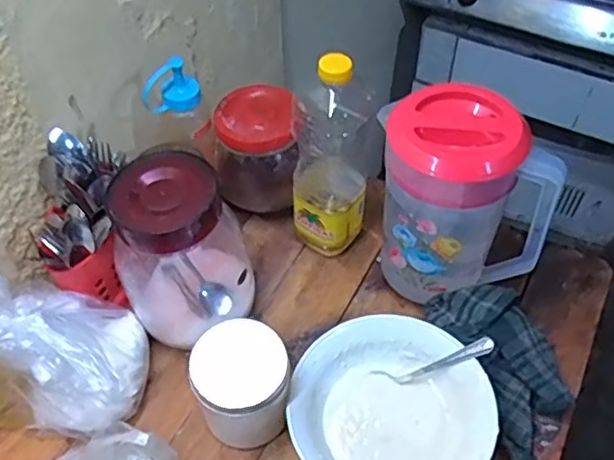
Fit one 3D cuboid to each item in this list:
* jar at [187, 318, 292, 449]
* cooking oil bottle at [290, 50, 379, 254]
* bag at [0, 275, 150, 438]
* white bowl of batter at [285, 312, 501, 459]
[{"bbox_3d":[-0.061,0.154,0.586,0.088,0.112,0.081,0,49,0],"label":"jar"},{"bbox_3d":[0.029,-0.078,0.665,0.063,0.253,0.072,23,53,19],"label":"cooking oil bottle"},{"bbox_3d":[-0.247,0.113,0.584,0.163,0.131,0.120,1,49,1],"label":"bag"},{"bbox_3d":[0.077,0.176,0.582,0.181,0.067,0.179,0,49,0],"label":"white bowl of batter"}]

